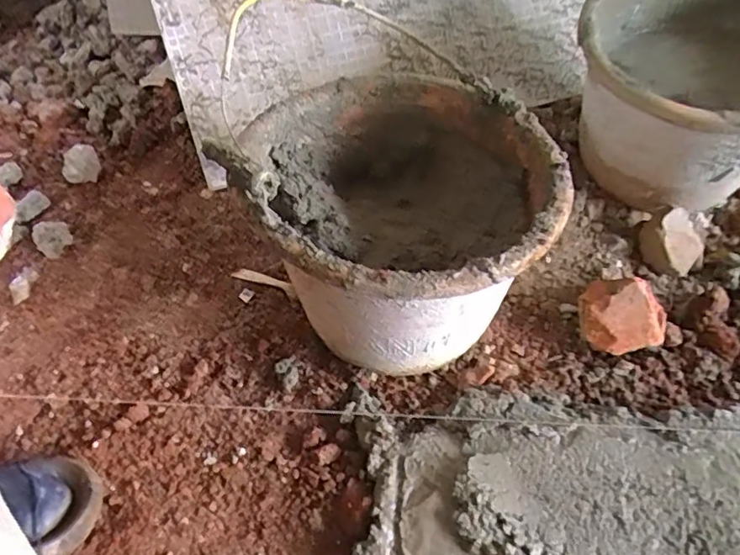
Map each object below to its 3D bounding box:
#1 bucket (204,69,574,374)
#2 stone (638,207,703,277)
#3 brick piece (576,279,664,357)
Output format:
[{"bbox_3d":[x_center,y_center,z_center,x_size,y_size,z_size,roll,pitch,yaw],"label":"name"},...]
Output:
[{"bbox_3d":[0.021,-0.046,0.532,0.289,0.191,0.244,33,62,26],"label":"bucket"},{"bbox_3d":[0.329,-0.040,0.619,0.065,0.051,0.057,31,61,25],"label":"stone"},{"bbox_3d":[0.256,0.034,0.570,0.076,0.039,0.073,-2,53,3],"label":"brick piece"}]

